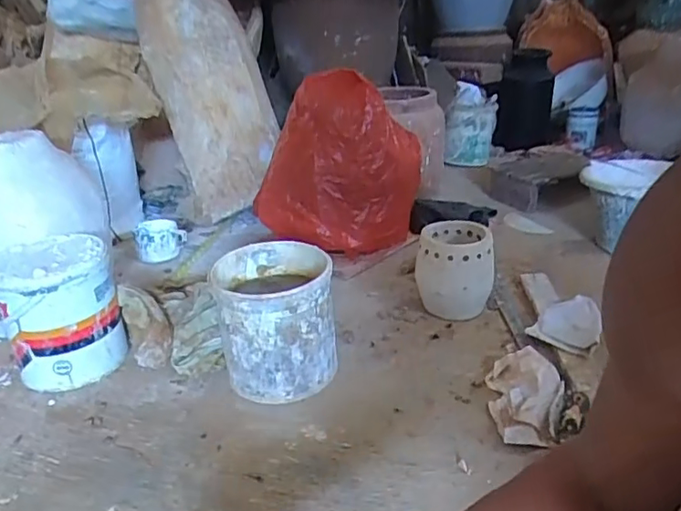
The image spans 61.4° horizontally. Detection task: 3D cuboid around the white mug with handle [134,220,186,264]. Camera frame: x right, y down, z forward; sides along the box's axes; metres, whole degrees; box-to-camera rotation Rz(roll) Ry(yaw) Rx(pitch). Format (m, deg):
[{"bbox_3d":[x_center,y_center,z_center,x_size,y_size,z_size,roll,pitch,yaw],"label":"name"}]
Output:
[{"bbox_3d":[-0.422,-0.041,1.349,0.110,0.077,0.089,-11,27,-16],"label":"white mug with handle"}]

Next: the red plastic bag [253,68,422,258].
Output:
[{"bbox_3d":[0.011,-0.204,1.259,0.356,0.328,0.266,-3,25,0],"label":"red plastic bag"}]

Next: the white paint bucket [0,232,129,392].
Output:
[{"bbox_3d":[-0.453,0.088,0.935,0.164,0.200,0.170,-2,25,1],"label":"white paint bucket"}]

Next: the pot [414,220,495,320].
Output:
[{"bbox_3d":[0.206,0.026,1.035,0.126,0.151,0.130,2,26,10],"label":"pot"}]

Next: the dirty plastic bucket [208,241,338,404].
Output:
[{"bbox_3d":[-0.096,0.099,0.879,0.161,0.188,0.171,-2,25,1],"label":"dirty plastic bucket"}]

